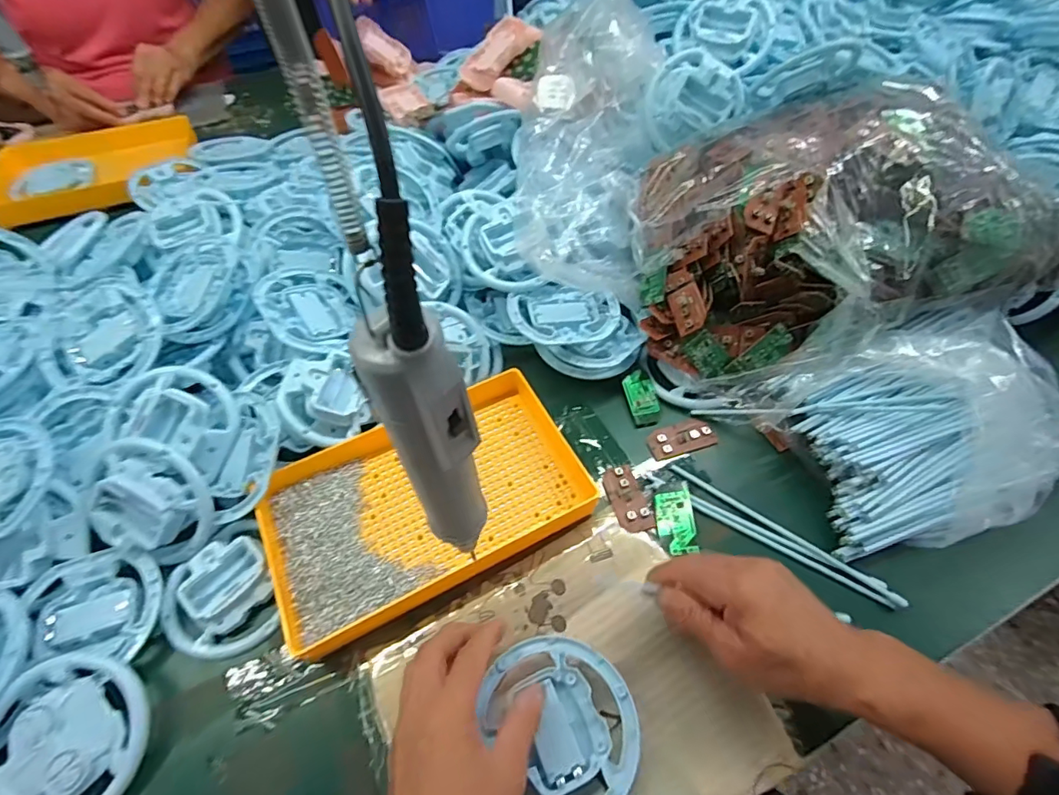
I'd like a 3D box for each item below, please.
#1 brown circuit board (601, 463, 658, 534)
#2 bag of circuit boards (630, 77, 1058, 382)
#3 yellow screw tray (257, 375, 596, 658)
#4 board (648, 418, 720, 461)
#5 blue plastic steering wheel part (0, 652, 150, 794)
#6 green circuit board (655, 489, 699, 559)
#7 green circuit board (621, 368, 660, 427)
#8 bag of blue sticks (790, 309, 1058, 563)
[{"bbox_3d":[0.084,0.086,0.438,0.030,0.009,0.060,-14,57,-8],"label":"brown circuit board"},{"bbox_3d":[0.273,-0.166,0.476,0.357,0.128,0.232,-14,57,-8],"label":"bag of circuit boards"},{"bbox_3d":[-0.084,0.074,0.419,0.247,0.026,0.157,-26,63,-13],"label":"yellow screw tray"},{"bbox_3d":[0.140,0.038,0.470,0.059,0.007,0.029,-15,57,-9],"label":"board"},{"bbox_3d":[-0.312,0.232,0.342,0.102,0.022,0.105,-18,70,-9],"label":"blue plastic steering wheel part"},{"bbox_3d":[0.121,0.103,0.420,0.029,0.004,0.053,-11,54,18],"label":"green circuit board"},{"bbox_3d":[0.108,-0.001,0.493,0.029,0.011,0.056,-9,56,-5],"label":"green circuit board"},{"bbox_3d":[0.329,0.019,0.415,0.226,0.075,0.166,-18,57,-10],"label":"bag of blue sticks"}]

